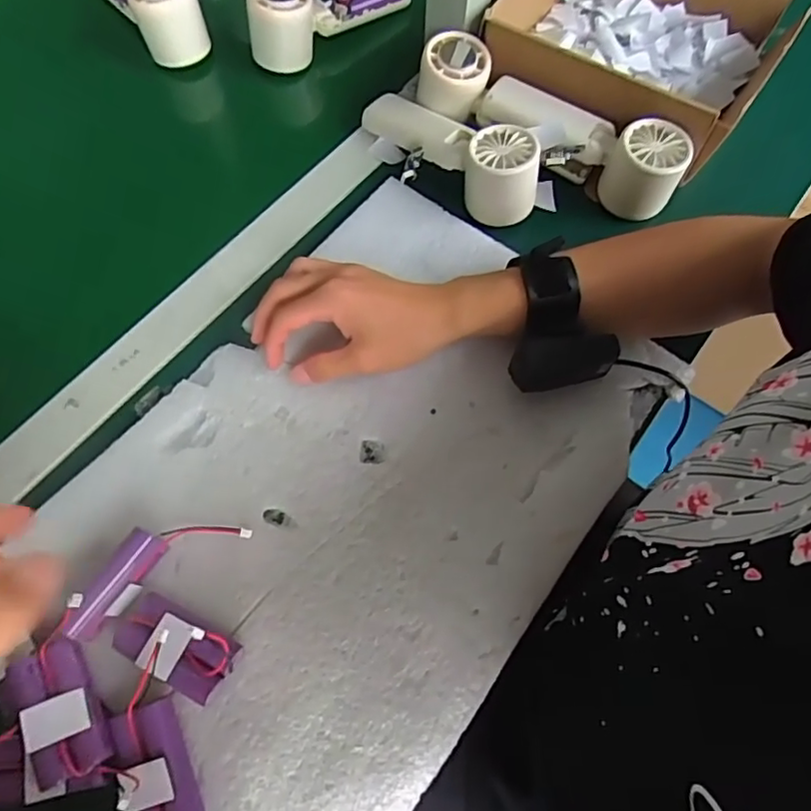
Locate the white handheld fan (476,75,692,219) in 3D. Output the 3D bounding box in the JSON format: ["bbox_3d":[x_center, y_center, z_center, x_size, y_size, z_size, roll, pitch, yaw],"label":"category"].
[{"bbox_3d":[0.137,-0.210,0.485,0.170,0.051,0.059,30,70,12],"label":"white handheld fan"}]

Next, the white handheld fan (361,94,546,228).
[{"bbox_3d":[0.031,-0.209,0.483,0.168,0.050,0.065,35,71,14],"label":"white handheld fan"}]

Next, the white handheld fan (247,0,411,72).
[{"bbox_3d":[-0.070,-0.370,0.565,0.164,0.062,0.044,-34,70,-26],"label":"white handheld fan"}]

